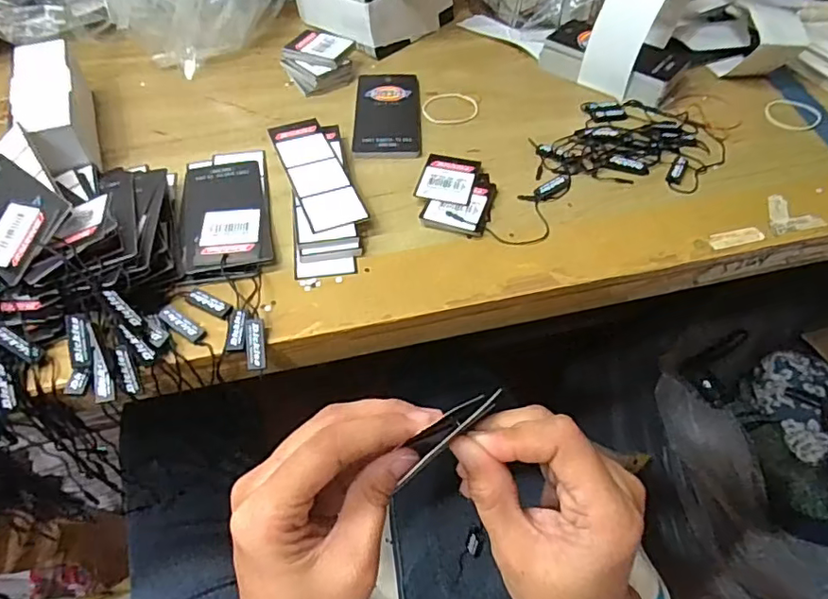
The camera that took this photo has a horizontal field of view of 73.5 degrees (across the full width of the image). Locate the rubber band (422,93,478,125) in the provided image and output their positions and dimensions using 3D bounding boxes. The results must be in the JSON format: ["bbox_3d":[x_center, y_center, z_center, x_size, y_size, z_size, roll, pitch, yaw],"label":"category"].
[{"bbox_3d":[0.029,-0.153,0.443,0.045,0.004,0.044,0,52,0],"label":"rubber band"}]

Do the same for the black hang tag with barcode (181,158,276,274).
[{"bbox_3d":[-0.123,-0.060,0.361,0.052,0.007,0.107,-11,53,-9],"label":"black hang tag with barcode"}]

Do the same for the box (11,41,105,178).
[{"bbox_3d":[-0.256,-0.134,0.398,0.042,0.047,0.133,-22,55,-16],"label":"box"}]

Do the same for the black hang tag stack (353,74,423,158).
[{"bbox_3d":[-0.020,-0.149,0.438,0.050,0.006,0.113,-1,52,-1],"label":"black hang tag stack"}]

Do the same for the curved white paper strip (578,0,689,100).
[{"bbox_3d":[0.181,-0.228,0.443,0.043,0.083,0.093,34,59,23],"label":"curved white paper strip"}]

